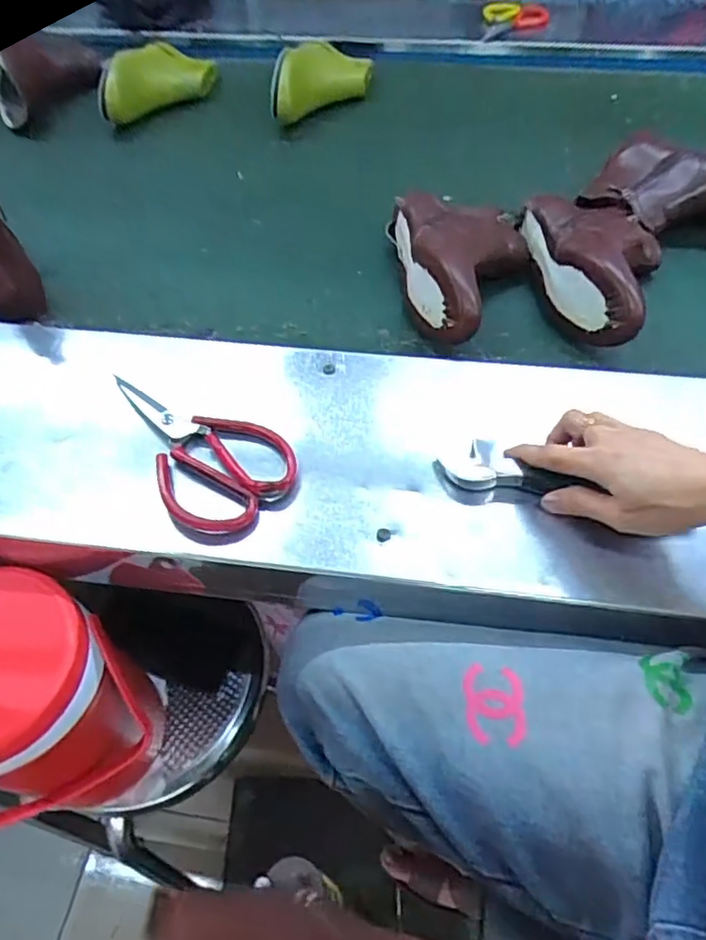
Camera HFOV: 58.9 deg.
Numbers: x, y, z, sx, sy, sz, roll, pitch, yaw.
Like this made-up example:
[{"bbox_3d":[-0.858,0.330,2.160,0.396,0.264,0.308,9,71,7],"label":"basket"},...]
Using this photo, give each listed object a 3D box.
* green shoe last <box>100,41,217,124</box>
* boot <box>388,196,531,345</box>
[{"bbox_3d":[-0.297,-0.592,0.956,0.077,0.084,0.198,22,54,18],"label":"green shoe last"},{"bbox_3d":[0.127,-0.212,0.659,0.138,0.077,0.218,-6,53,-5],"label":"boot"}]

